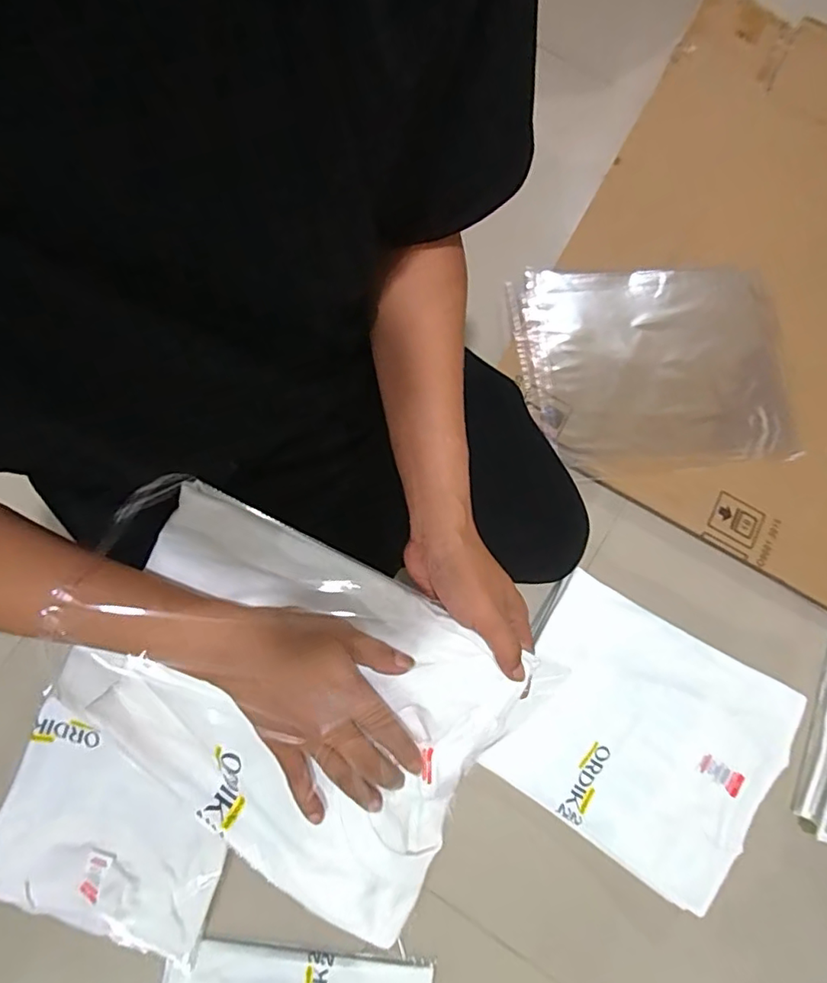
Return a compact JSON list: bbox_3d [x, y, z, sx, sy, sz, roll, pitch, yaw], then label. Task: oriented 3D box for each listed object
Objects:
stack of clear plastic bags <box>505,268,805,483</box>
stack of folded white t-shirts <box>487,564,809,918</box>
[{"bbox_3d":[0.366,-0.191,0.840,0.411,0.031,0.319,-5,79,-2],"label":"stack of clear plastic bags"},{"bbox_3d":[0.285,0.311,0.721,0.319,0.056,0.295,30,79,4],"label":"stack of folded white t-shirts"}]

